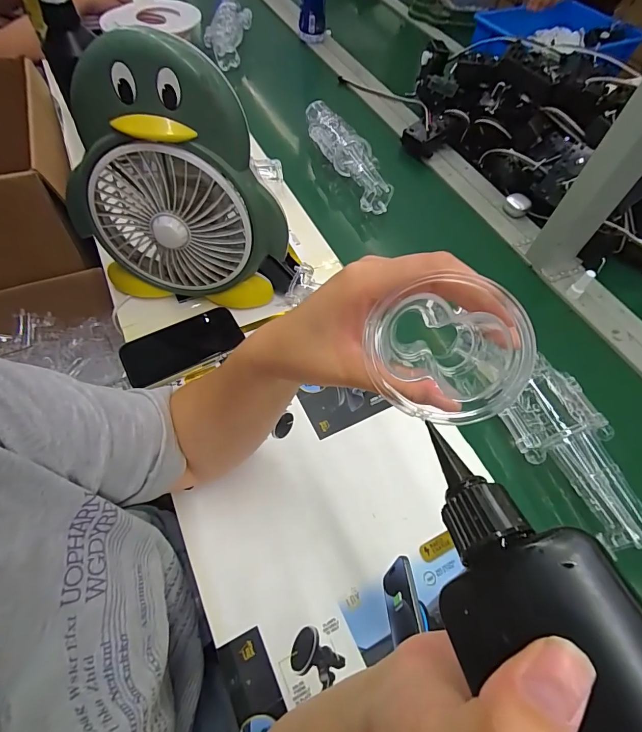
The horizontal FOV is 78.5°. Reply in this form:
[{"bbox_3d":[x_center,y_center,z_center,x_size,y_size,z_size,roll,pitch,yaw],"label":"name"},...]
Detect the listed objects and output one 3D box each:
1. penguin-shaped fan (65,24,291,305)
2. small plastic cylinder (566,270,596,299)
[{"bbox_3d":[-0.168,-0.200,0.455,0.251,0.266,0.099,7,59,0],"label":"penguin-shaped fan"},{"bbox_3d":[0.407,-0.126,0.613,0.021,0.048,0.020,-40,71,-22],"label":"small plastic cylinder"}]

